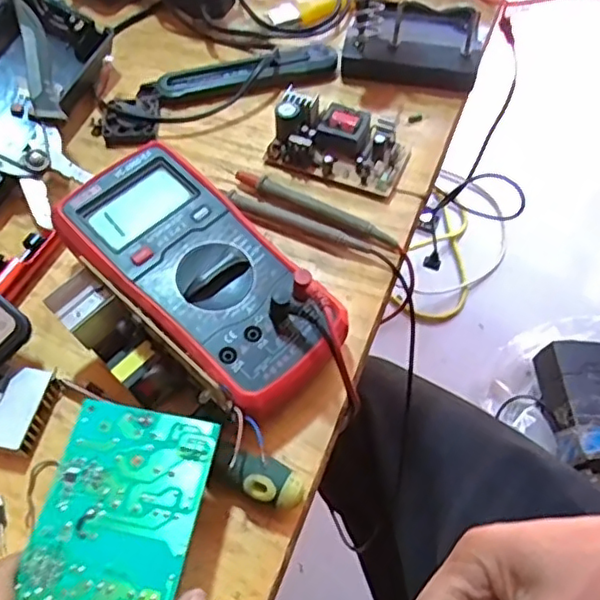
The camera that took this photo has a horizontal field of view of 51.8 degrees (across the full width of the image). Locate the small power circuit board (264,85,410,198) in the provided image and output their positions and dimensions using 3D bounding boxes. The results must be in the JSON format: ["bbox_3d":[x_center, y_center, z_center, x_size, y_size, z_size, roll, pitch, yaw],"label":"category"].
[{"bbox_3d":[0.028,-0.117,0.449,0.095,0.034,0.050,19,60,12],"label":"small power circuit board"}]

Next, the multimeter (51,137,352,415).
[{"bbox_3d":[-0.060,-0.014,0.372,0.181,0.050,0.091,39,66,22],"label":"multimeter"}]

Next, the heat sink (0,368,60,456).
[{"bbox_3d":[-0.166,0.062,0.353,0.039,0.016,0.047,12,59,8],"label":"heat sink"}]

